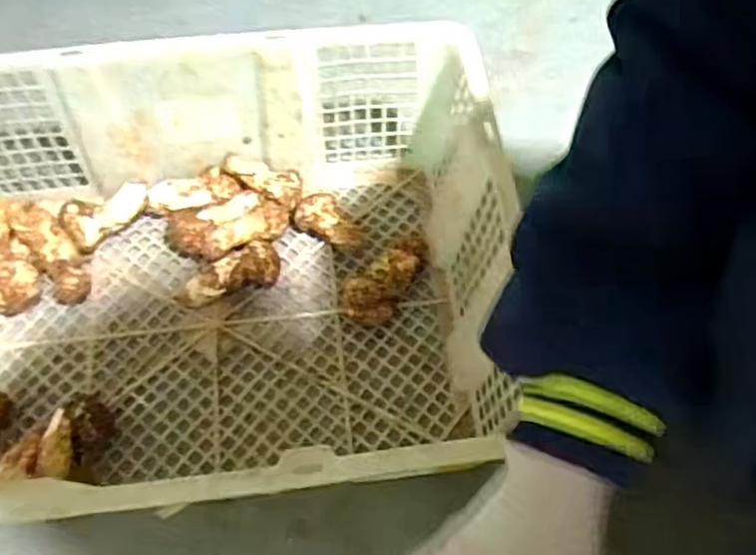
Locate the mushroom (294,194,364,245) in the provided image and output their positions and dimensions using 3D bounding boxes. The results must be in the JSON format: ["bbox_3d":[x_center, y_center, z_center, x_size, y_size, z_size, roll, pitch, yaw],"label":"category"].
[{"bbox_3d":[-0.043,-0.048,0.651,0.064,0.034,0.032,29,65,12],"label":"mushroom"}]

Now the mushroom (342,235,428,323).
[{"bbox_3d":[0.007,0.000,0.628,0.042,0.035,0.095,32,66,13],"label":"mushroom"}]

